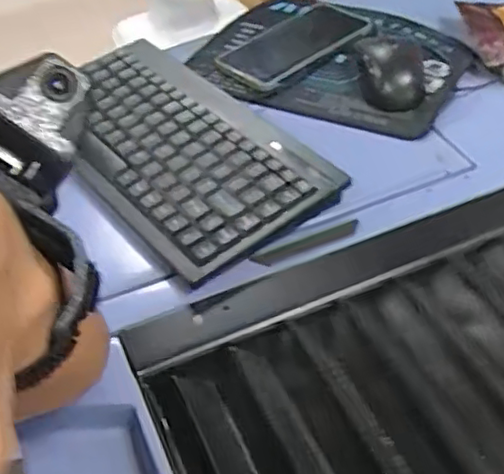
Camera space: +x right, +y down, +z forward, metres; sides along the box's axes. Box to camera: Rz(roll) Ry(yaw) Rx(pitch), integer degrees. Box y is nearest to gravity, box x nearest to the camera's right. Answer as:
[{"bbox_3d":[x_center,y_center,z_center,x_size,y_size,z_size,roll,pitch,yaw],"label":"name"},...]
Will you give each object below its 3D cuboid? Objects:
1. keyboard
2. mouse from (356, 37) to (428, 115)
[{"bbox_3d":[-0.068,-0.074,0.544,0.150,0.033,0.270,-34,53,-25],"label":"keyboard"},{"bbox_3d":[0.134,-0.161,0.615,0.061,0.035,0.100,-4,45,1],"label":"mouse"}]

